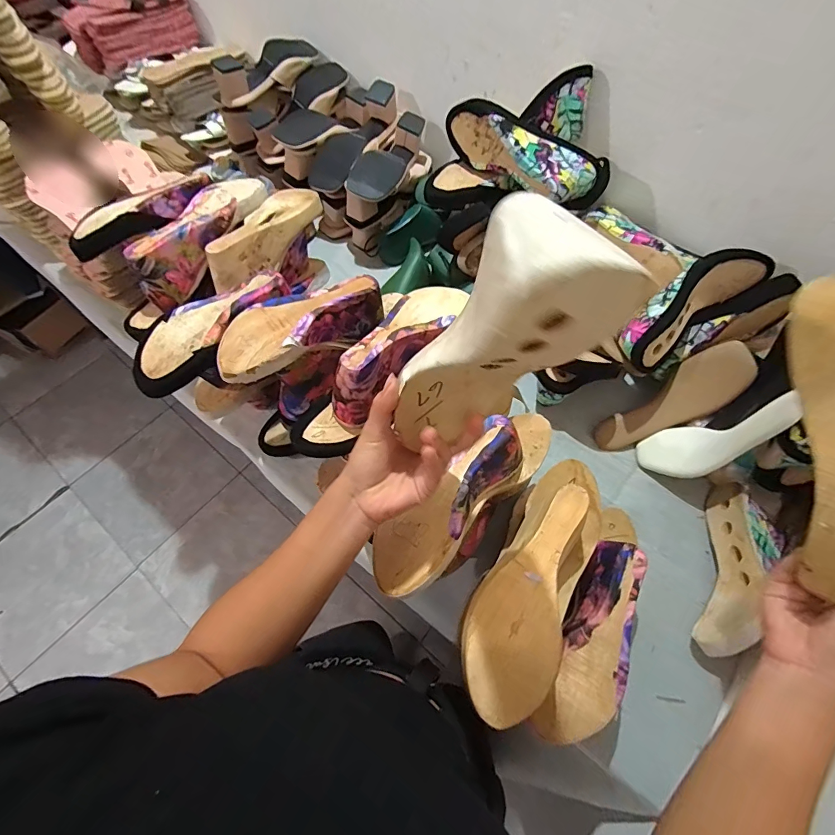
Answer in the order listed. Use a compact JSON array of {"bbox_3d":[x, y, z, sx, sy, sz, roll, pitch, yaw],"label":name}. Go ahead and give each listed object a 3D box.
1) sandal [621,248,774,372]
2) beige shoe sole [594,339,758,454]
[{"bbox_3d":[0.384,-0.162,0.589,0.238,0.057,0.081,-36,68,-5],"label":"sandal"},{"bbox_3d":[0.381,-0.021,0.626,0.225,0.046,0.076,-39,63,24],"label":"beige shoe sole"}]

